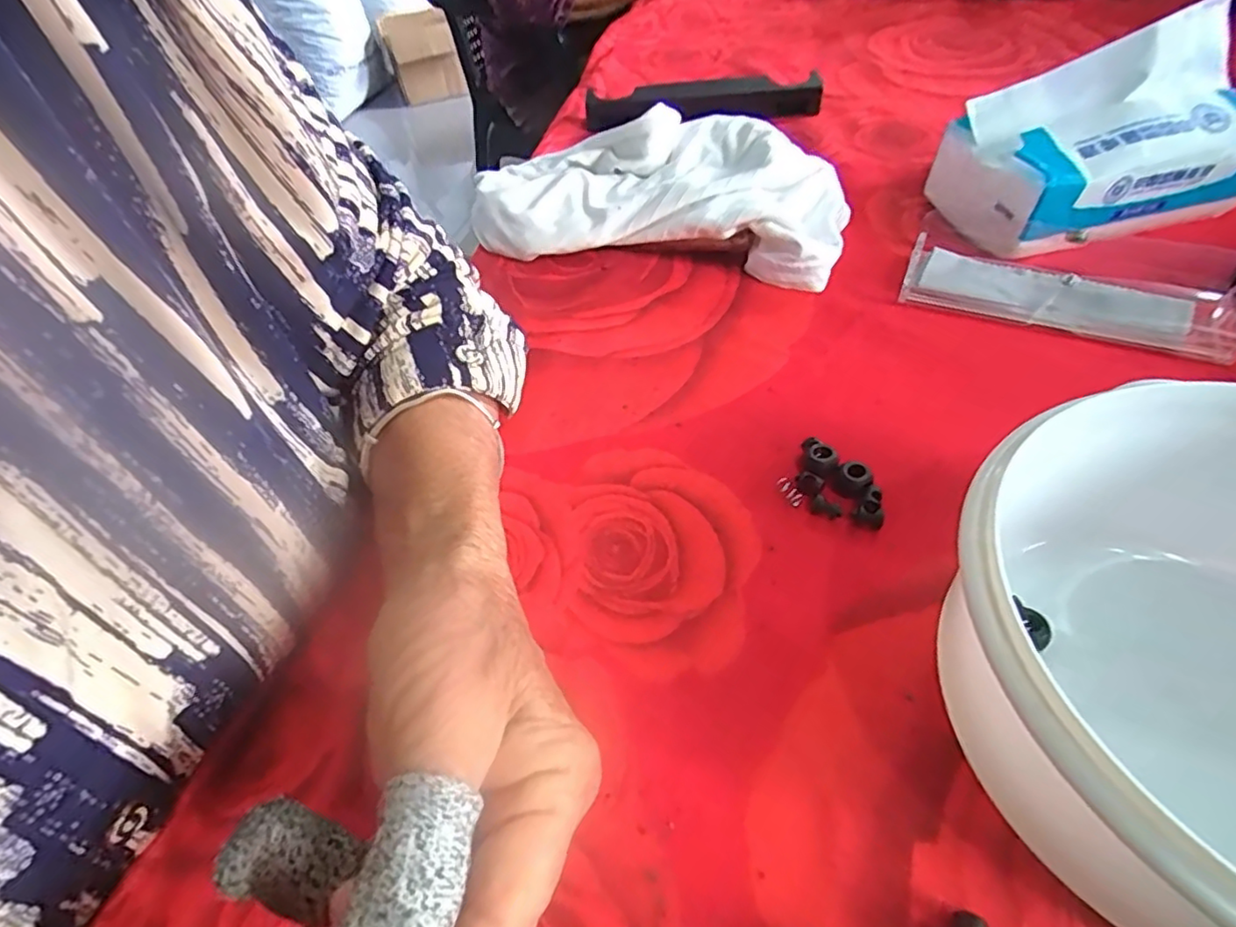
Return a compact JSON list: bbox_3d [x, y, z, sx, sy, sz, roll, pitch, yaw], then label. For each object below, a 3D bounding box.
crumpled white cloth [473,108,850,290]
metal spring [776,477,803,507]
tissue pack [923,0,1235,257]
[{"bbox_3d":[0.025,-0.177,0.394,0.233,0.063,0.108,9,51,12],"label":"crumpled white cloth"},{"bbox_3d":[0.076,0.012,0.270,0.006,0.004,0.014,-28,53,-18],"label":"metal spring"},{"bbox_3d":[0.287,-0.195,0.362,0.156,0.091,0.104,-16,49,-8],"label":"tissue pack"}]

